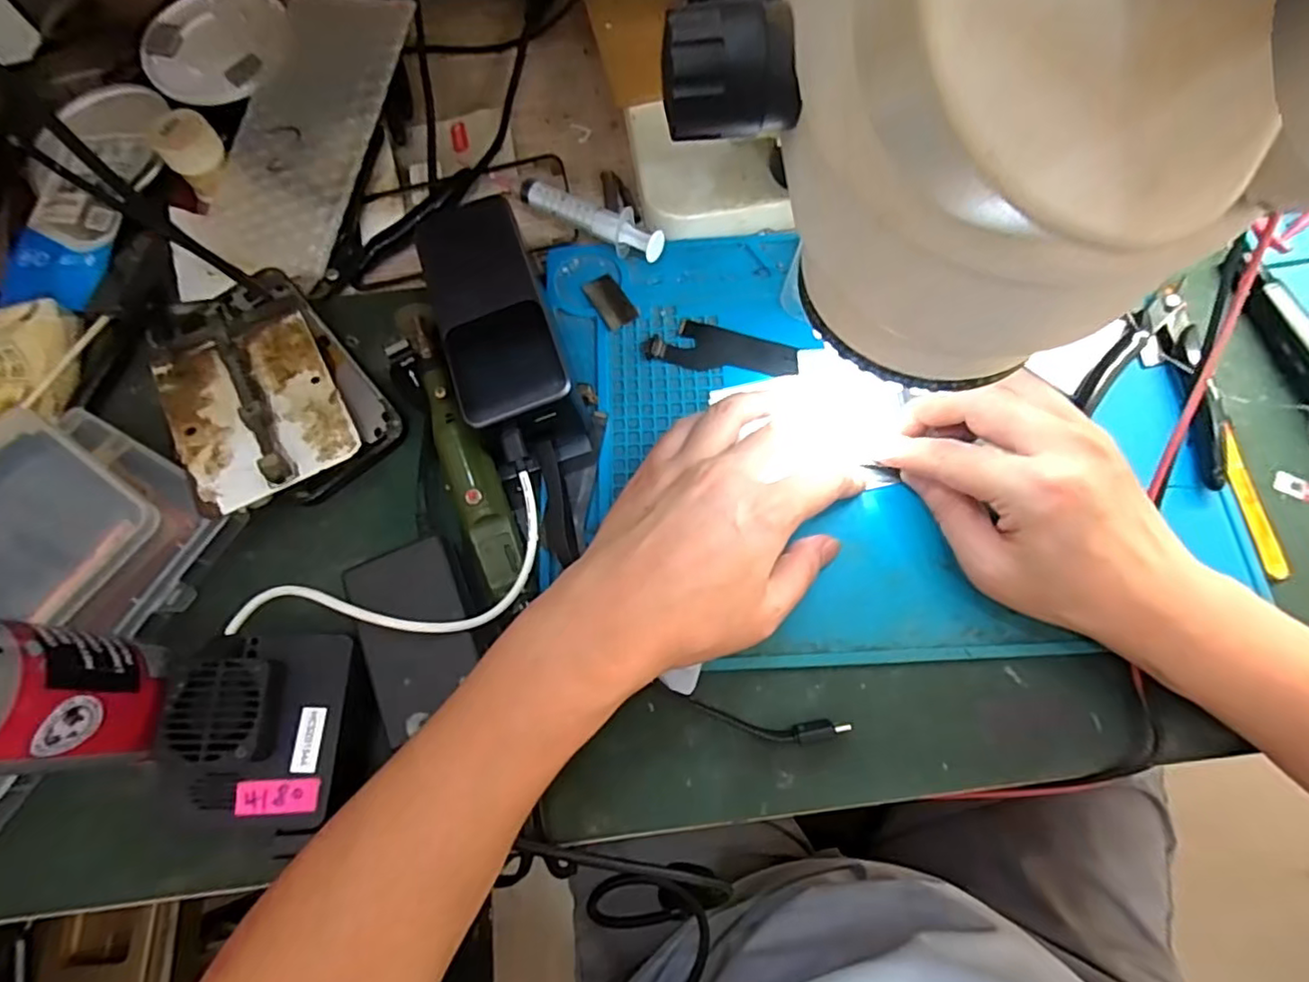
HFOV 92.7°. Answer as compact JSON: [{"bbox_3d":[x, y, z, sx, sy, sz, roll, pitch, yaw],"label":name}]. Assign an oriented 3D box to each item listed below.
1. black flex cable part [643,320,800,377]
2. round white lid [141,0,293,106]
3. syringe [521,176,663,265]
[{"bbox_3d":[0.038,-0.080,0.353,0.084,0.005,0.030,12,72,6],"label":"black flex cable part"},{"bbox_3d":[-0.282,-0.290,0.403,0.090,0.005,0.093,-1,71,2],"label":"round white lid"},{"bbox_3d":[-0.038,-0.161,0.373,0.098,0.027,0.017,27,74,11],"label":"syringe"}]

